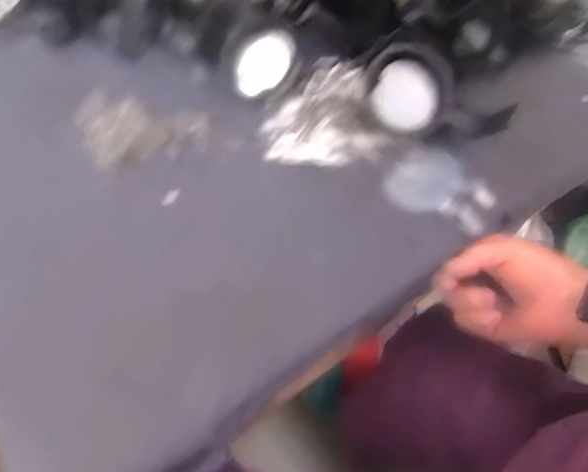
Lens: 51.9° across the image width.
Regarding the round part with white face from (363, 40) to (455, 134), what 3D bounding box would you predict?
[{"bbox_3d":[0.096,-0.125,0.518,0.071,0.066,0.016,17,28,5],"label":"round part with white face"}]

